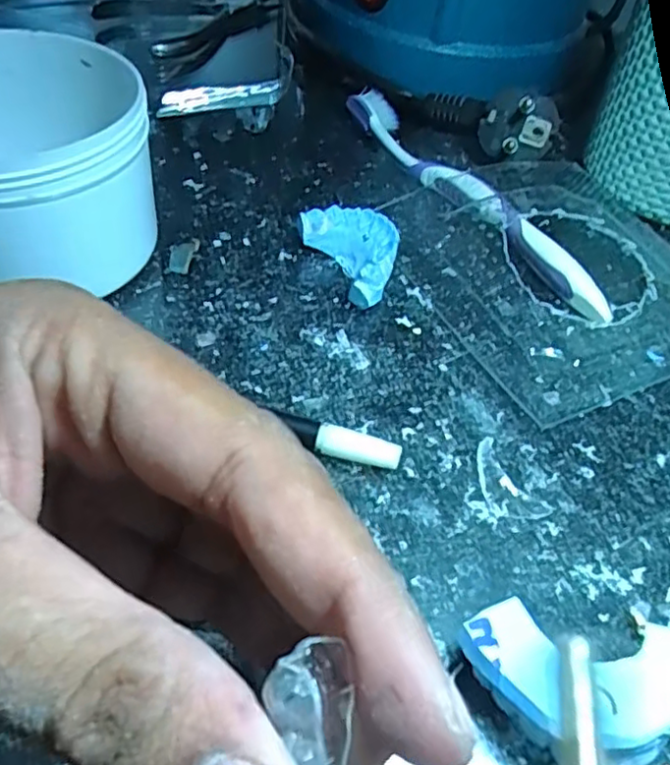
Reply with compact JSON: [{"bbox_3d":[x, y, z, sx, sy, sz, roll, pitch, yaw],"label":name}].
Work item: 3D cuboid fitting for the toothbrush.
[{"bbox_3d":[0.058,-0.088,0.297,0.020,0.011,0.180,-24,56,-25],"label":"toothbrush"}]

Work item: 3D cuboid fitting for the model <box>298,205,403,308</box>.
[{"bbox_3d":[0.010,-0.052,0.259,0.030,0.017,0.045,-23,55,-24],"label":"model"}]

